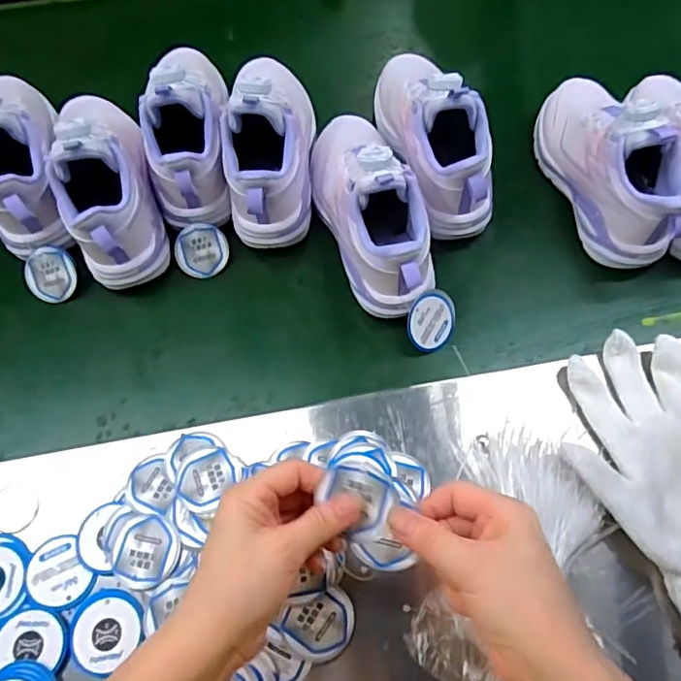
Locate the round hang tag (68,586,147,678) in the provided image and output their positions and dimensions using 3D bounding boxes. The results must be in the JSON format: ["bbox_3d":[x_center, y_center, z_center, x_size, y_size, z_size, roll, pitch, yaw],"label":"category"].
[{"bbox_3d":[-0.157,0.193,0.379,0.050,0.006,0.046,0,66,0],"label":"round hang tag"}]

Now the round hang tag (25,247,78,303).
[{"bbox_3d":[-0.261,-0.059,0.511,0.044,0.004,0.048,19,102,-11],"label":"round hang tag"}]

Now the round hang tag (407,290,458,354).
[{"bbox_3d":[0.079,-0.019,0.489,0.046,0.006,0.054,42,76,-23],"label":"round hang tag"}]

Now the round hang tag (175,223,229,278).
[{"bbox_3d":[-0.129,-0.084,0.526,0.047,0.005,0.048,-2,101,-11],"label":"round hang tag"}]

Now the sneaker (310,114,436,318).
[{"bbox_3d":[0.023,-0.123,0.498,0.070,0.111,0.208,-16,64,-9],"label":"sneaker"}]

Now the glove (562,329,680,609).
[{"bbox_3d":[0.234,0.096,0.413,0.124,0.022,0.210,0,62,-3],"label":"glove"}]

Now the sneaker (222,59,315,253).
[{"bbox_3d":[-0.060,-0.199,0.532,0.080,0.108,0.217,2,62,0],"label":"sneaker"}]

